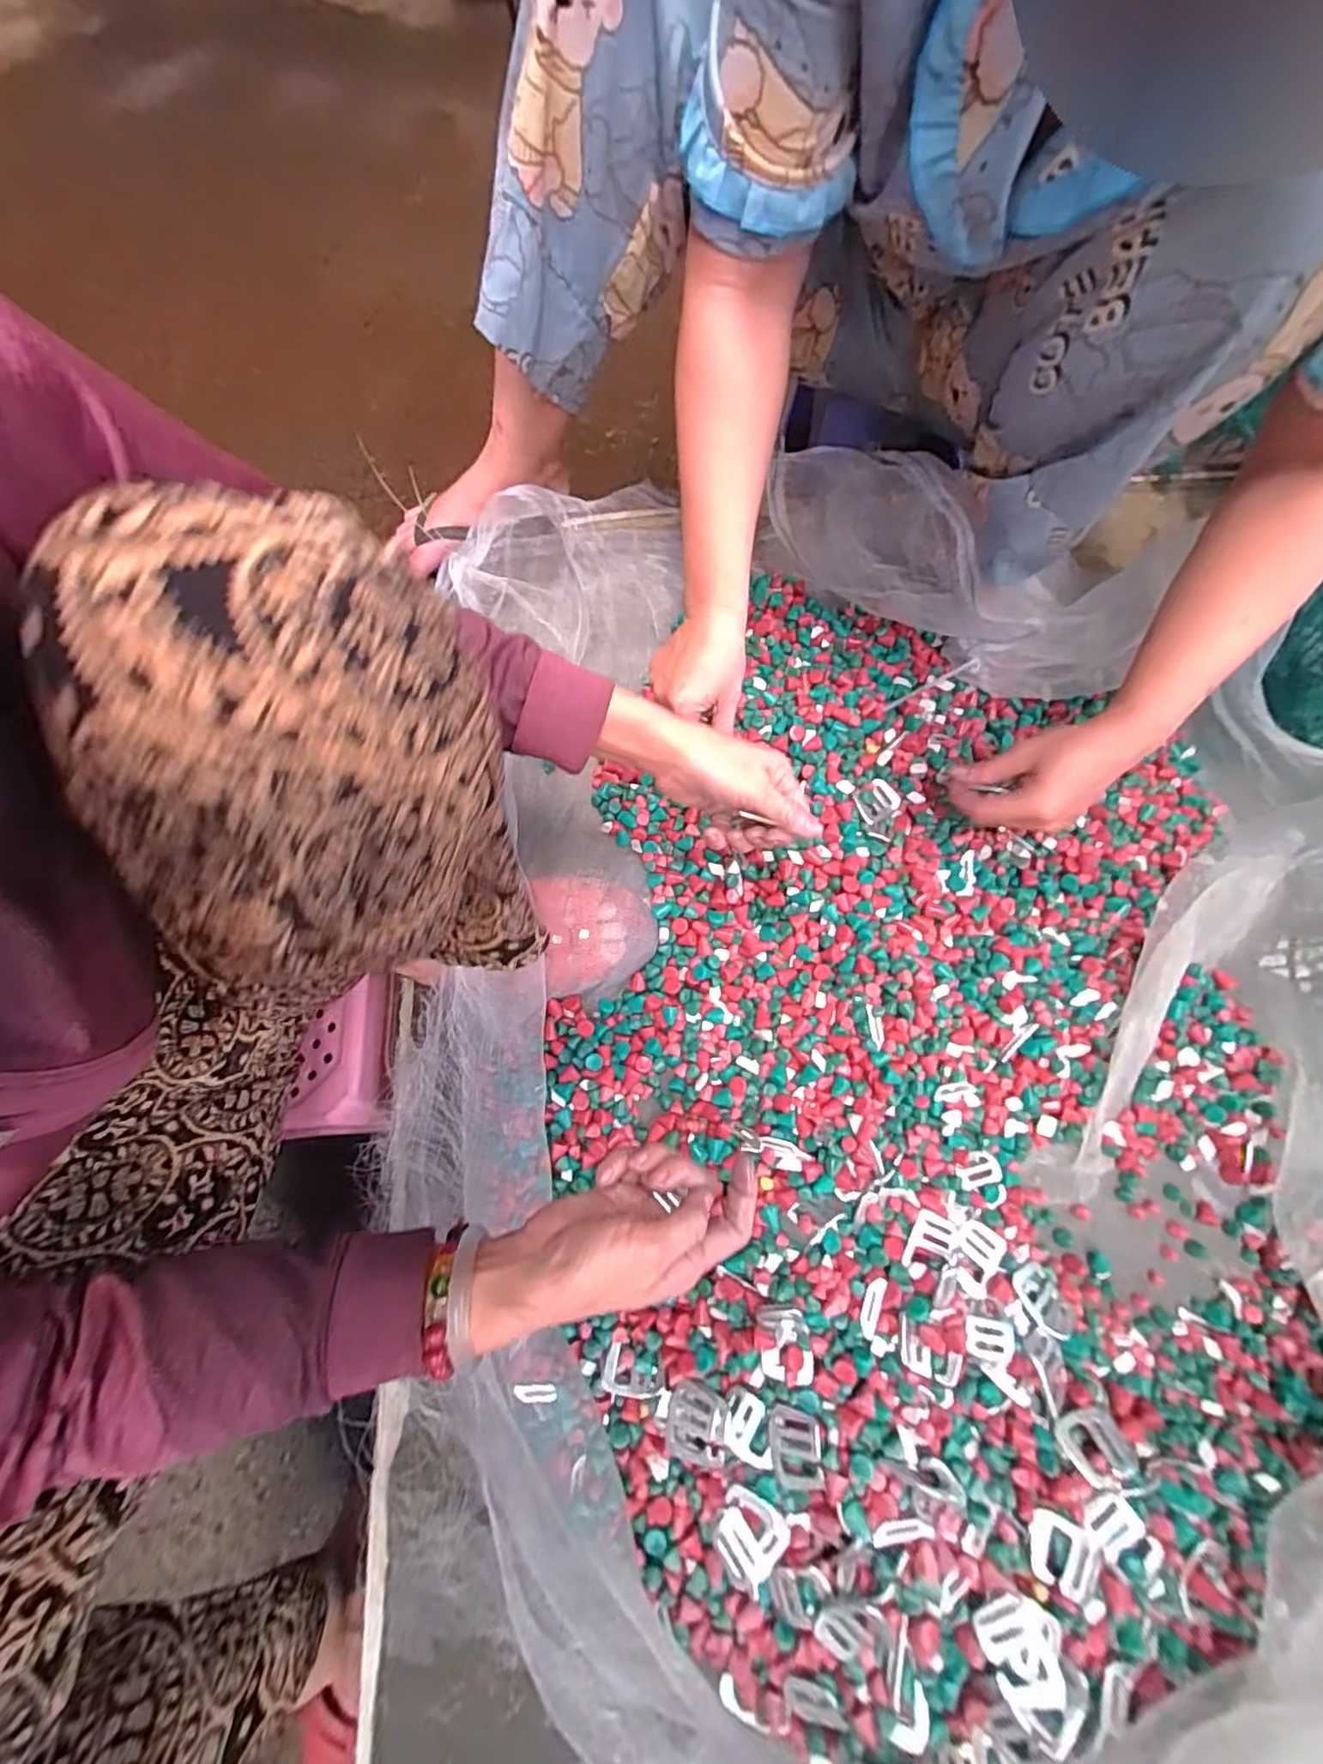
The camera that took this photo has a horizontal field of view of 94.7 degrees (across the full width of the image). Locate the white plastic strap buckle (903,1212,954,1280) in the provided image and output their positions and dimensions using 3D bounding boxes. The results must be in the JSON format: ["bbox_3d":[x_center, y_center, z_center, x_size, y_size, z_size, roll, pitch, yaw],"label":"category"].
[{"bbox_3d":[0.190,0.257,0.429,0.028,0.005,0.045,28,74,10],"label":"white plastic strap buckle"}]

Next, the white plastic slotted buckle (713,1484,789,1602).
[{"bbox_3d":[0.055,0.412,0.384,0.038,0.008,0.042,30,63,33],"label":"white plastic slotted buckle"}]

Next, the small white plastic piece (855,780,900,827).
[{"bbox_3d":[0.189,-0.071,0.537,0.045,0.004,0.033,-34,87,-23],"label":"small white plastic piece"}]

